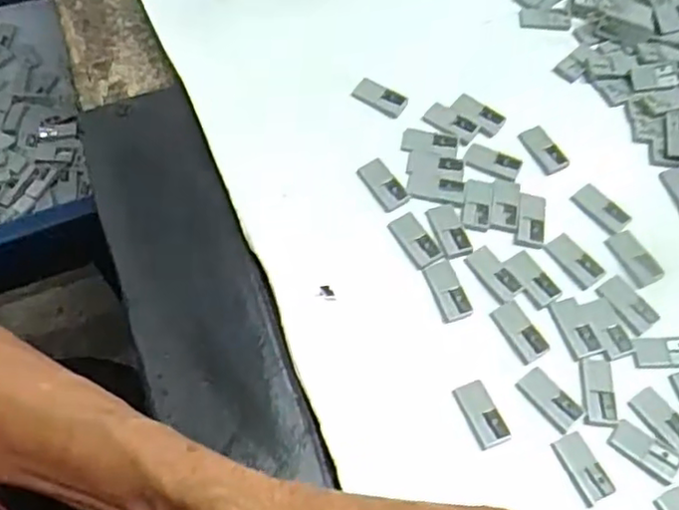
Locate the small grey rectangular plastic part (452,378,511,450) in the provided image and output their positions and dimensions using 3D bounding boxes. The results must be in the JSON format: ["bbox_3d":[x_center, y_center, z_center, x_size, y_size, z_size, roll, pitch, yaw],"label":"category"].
[{"bbox_3d":[0.058,0.066,0.272,0.013,0.004,0.027,-22,66,-10],"label":"small grey rectangular plastic part"}]

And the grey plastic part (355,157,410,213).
[{"bbox_3d":[0.021,-0.034,0.321,0.014,0.004,0.028,-31,69,-14],"label":"grey plastic part"}]

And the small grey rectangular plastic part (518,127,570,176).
[{"bbox_3d":[0.103,-0.053,0.337,0.015,0.004,0.028,-27,68,-13],"label":"small grey rectangular plastic part"}]

